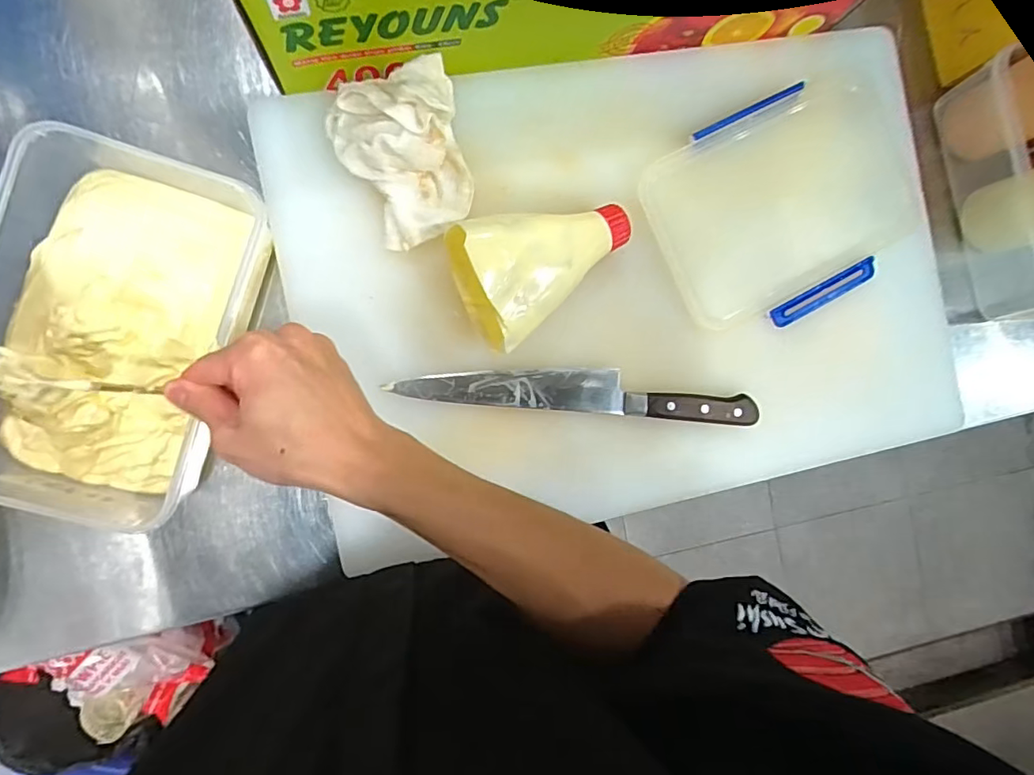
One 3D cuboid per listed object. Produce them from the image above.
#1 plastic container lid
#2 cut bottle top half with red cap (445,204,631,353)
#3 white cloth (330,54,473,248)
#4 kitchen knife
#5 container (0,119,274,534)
[{"bbox_3d":[0.239,-0.158,0.489,0.232,0.018,0.182,-27,93,-8],"label":"plastic container lid"},{"bbox_3d":[0.027,-0.099,0.432,0.141,0.072,0.090,-26,93,-8],"label":"cut bottle top half with red cap"},{"bbox_3d":[-0.085,-0.184,0.430,0.104,0.053,0.125,-21,92,-8],"label":"white cloth"},{"bbox_3d":[0.052,0.003,0.469,0.307,0.018,0.036,5,88,-9],"label":"kitchen knife"},{"bbox_3d":[-0.294,-0.036,0.410,0.160,0.080,0.269,19,86,-8],"label":"container"}]

